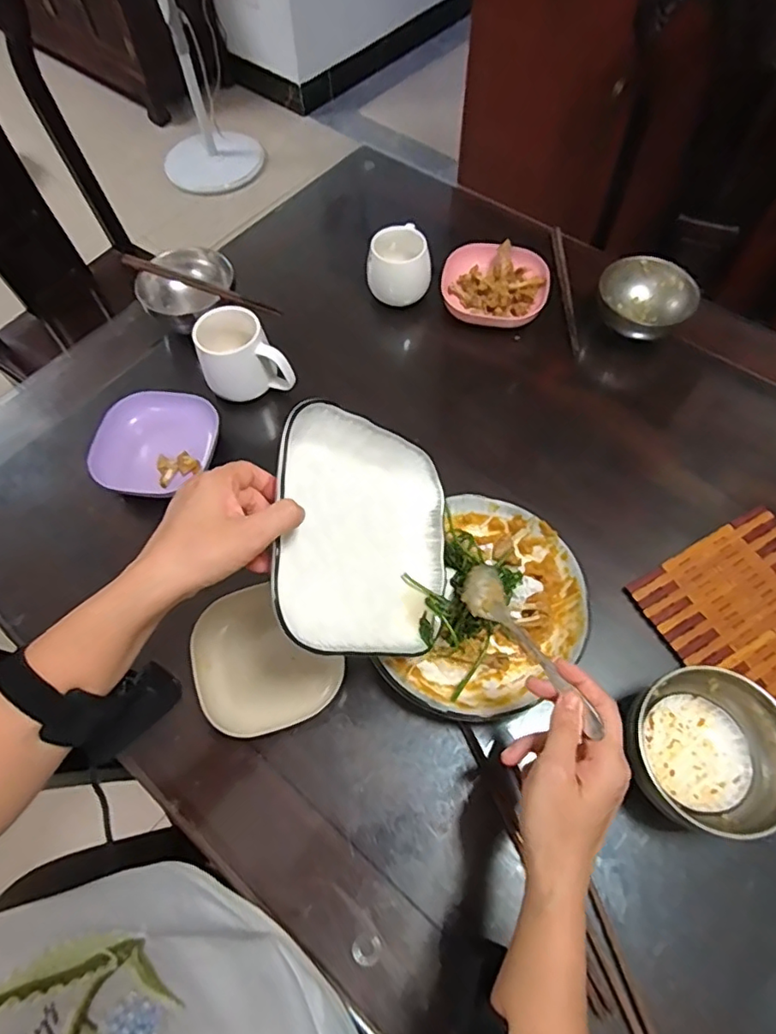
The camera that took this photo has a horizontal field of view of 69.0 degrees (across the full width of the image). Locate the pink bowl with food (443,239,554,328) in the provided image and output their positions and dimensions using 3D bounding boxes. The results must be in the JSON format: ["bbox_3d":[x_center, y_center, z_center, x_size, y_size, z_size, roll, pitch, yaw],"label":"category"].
[{"bbox_3d":[0.153,-0.332,0.802,0.149,0.035,0.128,21,65,12],"label":"pink bowl with food"}]

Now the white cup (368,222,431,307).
[{"bbox_3d":[0.015,-0.355,0.788,0.087,0.069,0.085,-1,63,1],"label":"white cup"}]

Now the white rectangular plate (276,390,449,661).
[{"bbox_3d":[-0.020,0.017,0.487,0.186,0.041,0.195,11,73,-42],"label":"white rectangular plate"}]

